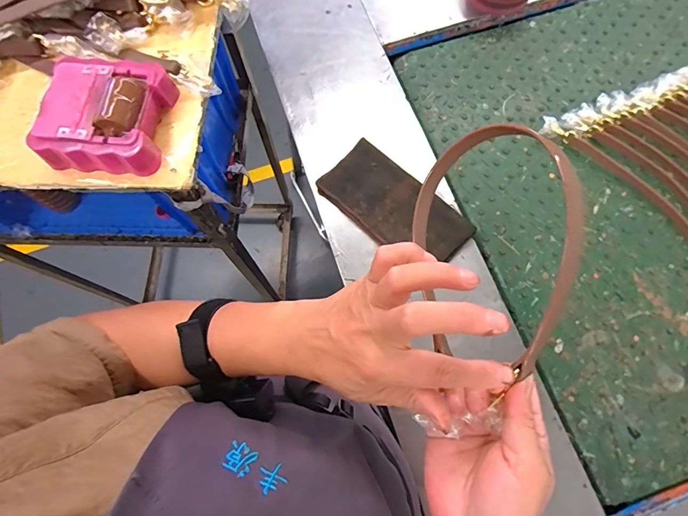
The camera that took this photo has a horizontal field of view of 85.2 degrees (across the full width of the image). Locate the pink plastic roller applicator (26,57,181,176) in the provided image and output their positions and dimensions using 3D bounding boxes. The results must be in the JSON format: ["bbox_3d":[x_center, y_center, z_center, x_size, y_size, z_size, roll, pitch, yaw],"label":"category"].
[{"bbox_3d":[-0.233,-0.141,0.369,0.109,0.041,0.108,4,73,3],"label":"pink plastic roller applicator"}]

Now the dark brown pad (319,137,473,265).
[{"bbox_3d":[0.078,-0.081,0.583,0.234,0.019,0.113,40,78,12],"label":"dark brown pad"}]

